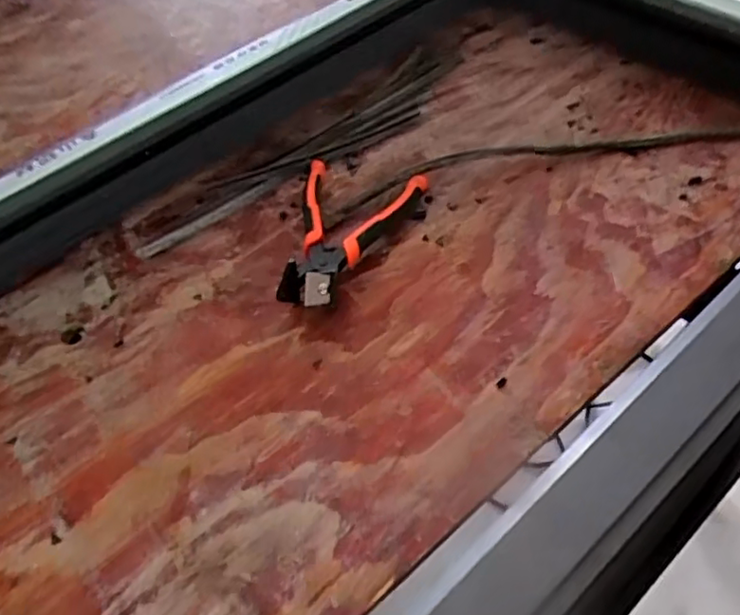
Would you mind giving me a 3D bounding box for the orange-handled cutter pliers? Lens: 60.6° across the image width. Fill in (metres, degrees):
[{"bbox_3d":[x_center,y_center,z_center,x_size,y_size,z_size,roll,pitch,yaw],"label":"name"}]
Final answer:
[{"bbox_3d":[-0.028,-0.066,0.518,0.106,0.038,0.165,15,56,16],"label":"orange-handled cutter pliers"}]

